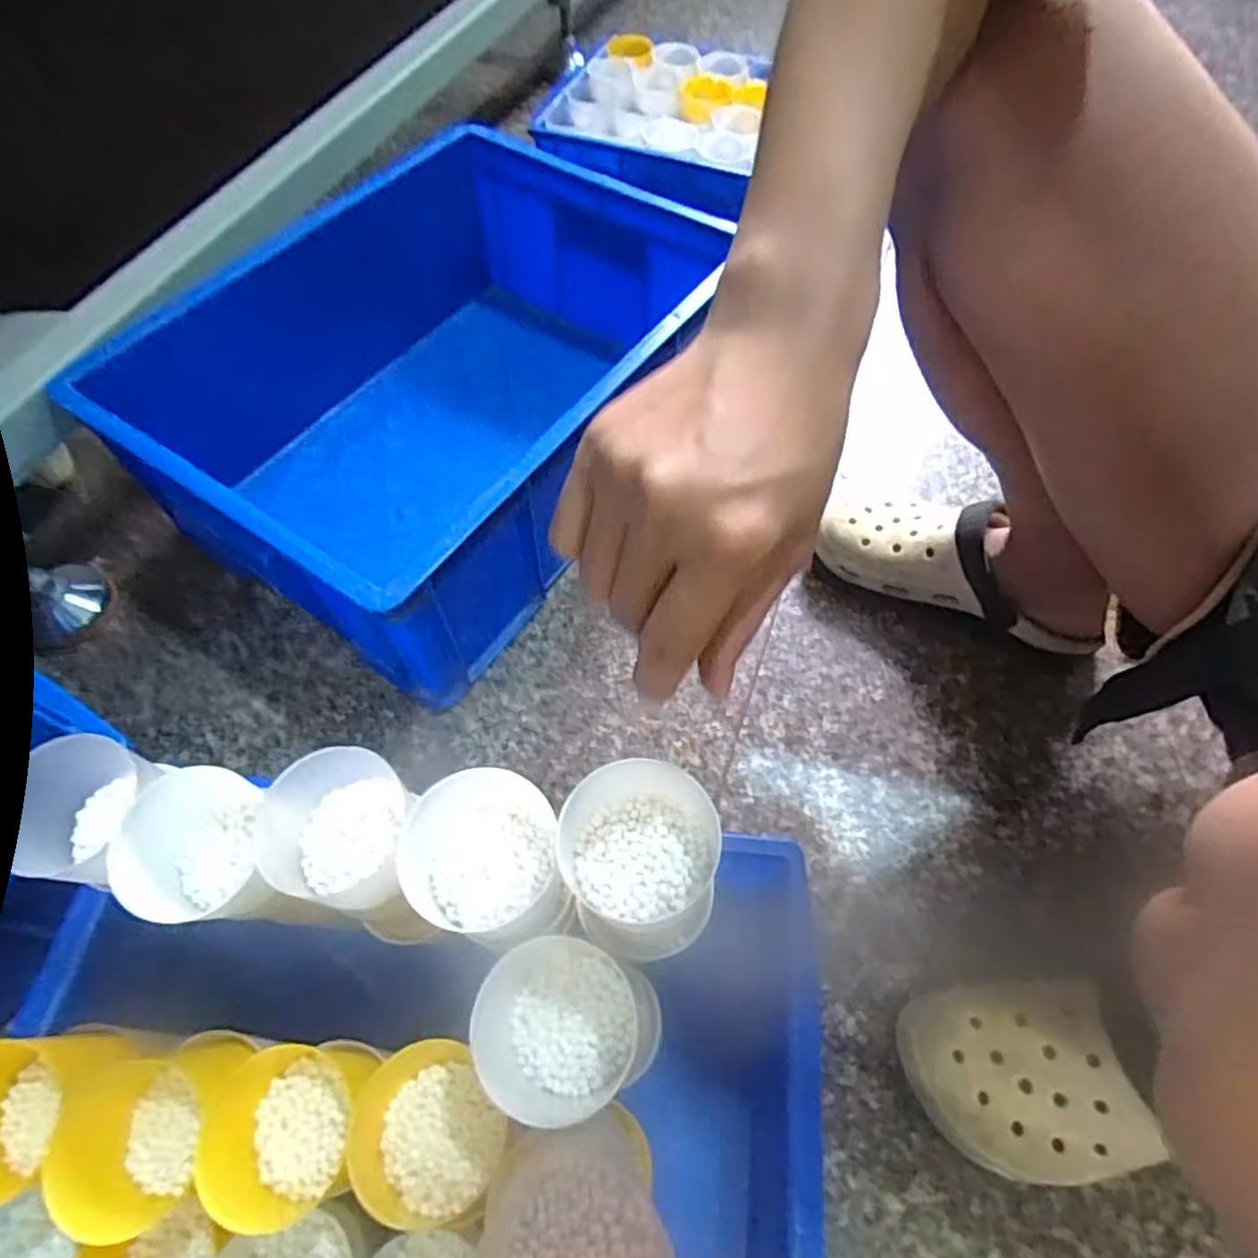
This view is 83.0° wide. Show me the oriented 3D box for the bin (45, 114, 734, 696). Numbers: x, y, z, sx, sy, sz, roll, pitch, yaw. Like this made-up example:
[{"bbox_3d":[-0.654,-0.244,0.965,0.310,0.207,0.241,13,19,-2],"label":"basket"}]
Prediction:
[{"bbox_3d":[-0.177,-0.229,0.647,0.379,0.172,0.470,30,63,15],"label":"bin"}]

